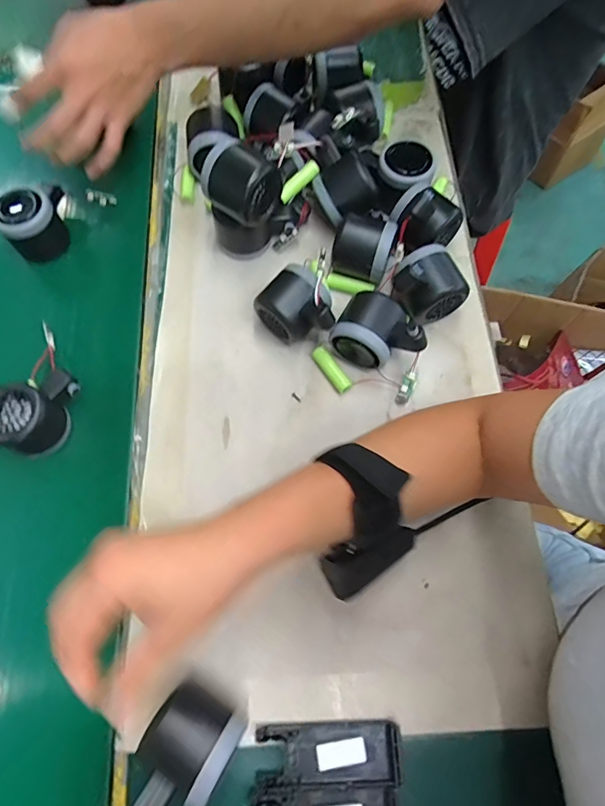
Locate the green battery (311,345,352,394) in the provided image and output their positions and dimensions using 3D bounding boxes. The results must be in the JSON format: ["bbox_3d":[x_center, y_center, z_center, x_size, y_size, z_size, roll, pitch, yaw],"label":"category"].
[{"bbox_3d":[0.027,-0.032,0.435,0.014,0.011,0.050,-33,72,-12],"label":"green battery"}]

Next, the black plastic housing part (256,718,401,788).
[{"bbox_3d":[0.020,0.253,0.329,0.099,0.006,0.039,-2,69,0],"label":"black plastic housing part"}]

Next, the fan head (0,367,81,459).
[{"bbox_3d":[-0.237,0.007,0.411,0.045,0.052,0.079,40,74,15],"label":"fan head"}]

